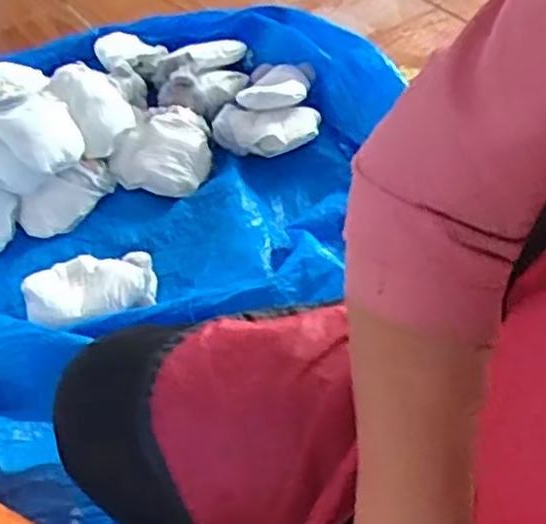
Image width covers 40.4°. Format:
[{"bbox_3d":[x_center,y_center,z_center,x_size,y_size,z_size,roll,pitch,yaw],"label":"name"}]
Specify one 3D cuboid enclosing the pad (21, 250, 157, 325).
[{"bbox_3d":[-0.263,0.043,1.061,0.186,0.054,0.117,-9,48,-2],"label":"pad"}]

